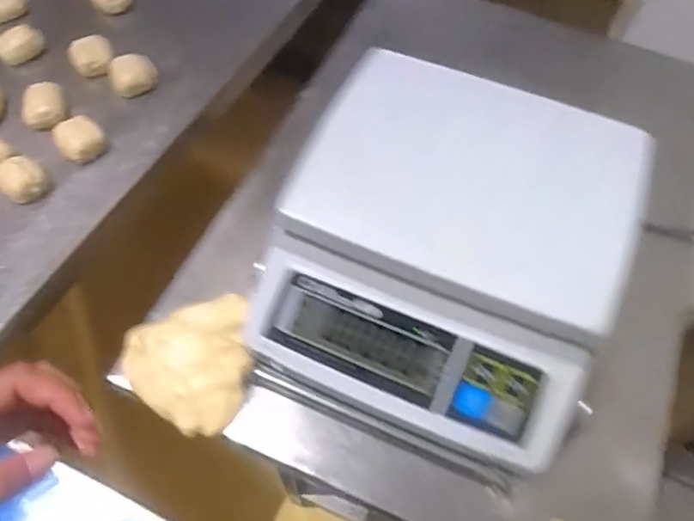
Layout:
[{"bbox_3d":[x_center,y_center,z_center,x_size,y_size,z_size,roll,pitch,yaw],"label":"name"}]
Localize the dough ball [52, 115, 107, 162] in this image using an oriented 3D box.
[{"bbox_3d":[-0.310,-0.139,0.694,0.052,0.028,0.053,1,58,-2],"label":"dough ball"}]

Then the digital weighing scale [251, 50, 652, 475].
[{"bbox_3d":[0.076,-0.012,0.446,0.262,0.111,0.253,21,60,11],"label":"digital weighing scale"}]

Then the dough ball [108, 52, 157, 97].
[{"bbox_3d":[-0.269,-0.231,0.750,0.056,0.032,0.054,-24,62,-16],"label":"dough ball"}]

